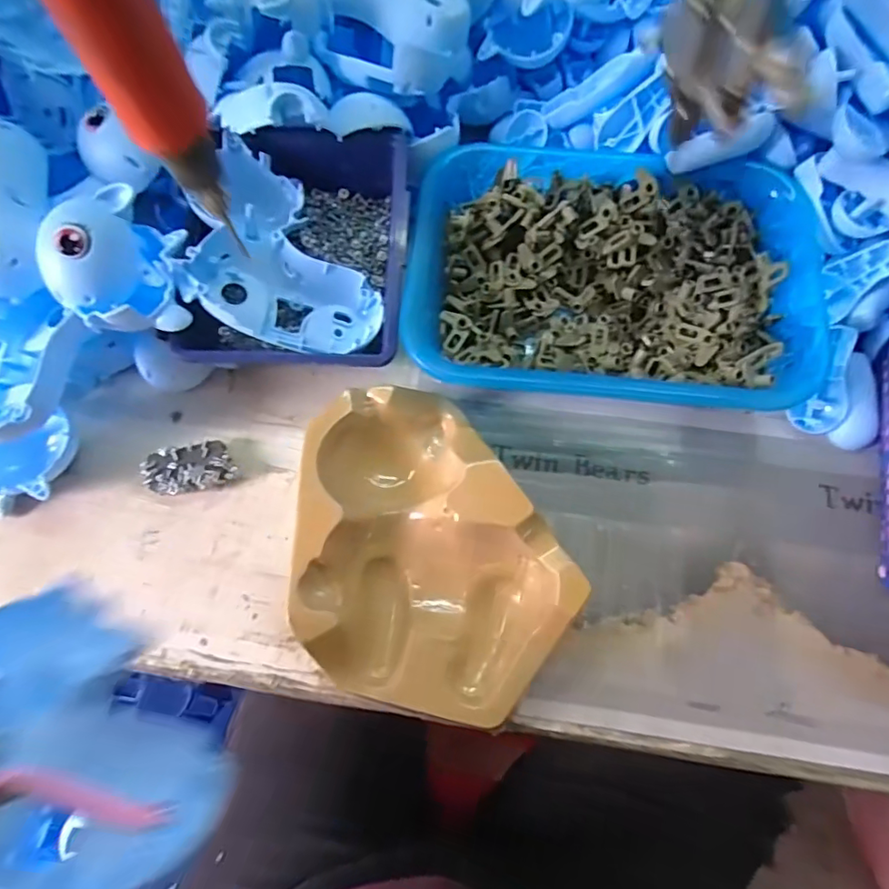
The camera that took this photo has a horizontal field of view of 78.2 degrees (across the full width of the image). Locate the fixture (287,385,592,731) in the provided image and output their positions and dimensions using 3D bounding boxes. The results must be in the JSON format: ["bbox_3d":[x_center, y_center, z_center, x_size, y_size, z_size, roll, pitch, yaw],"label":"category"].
[{"bbox_3d":[-0.018,0.064,0.325,0.139,0.056,0.190,-31,73,-8],"label":"fixture"}]

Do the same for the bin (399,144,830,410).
[{"bbox_3d":[0.111,-0.120,0.378,0.258,0.060,0.186,5,72,4],"label":"bin"}]

